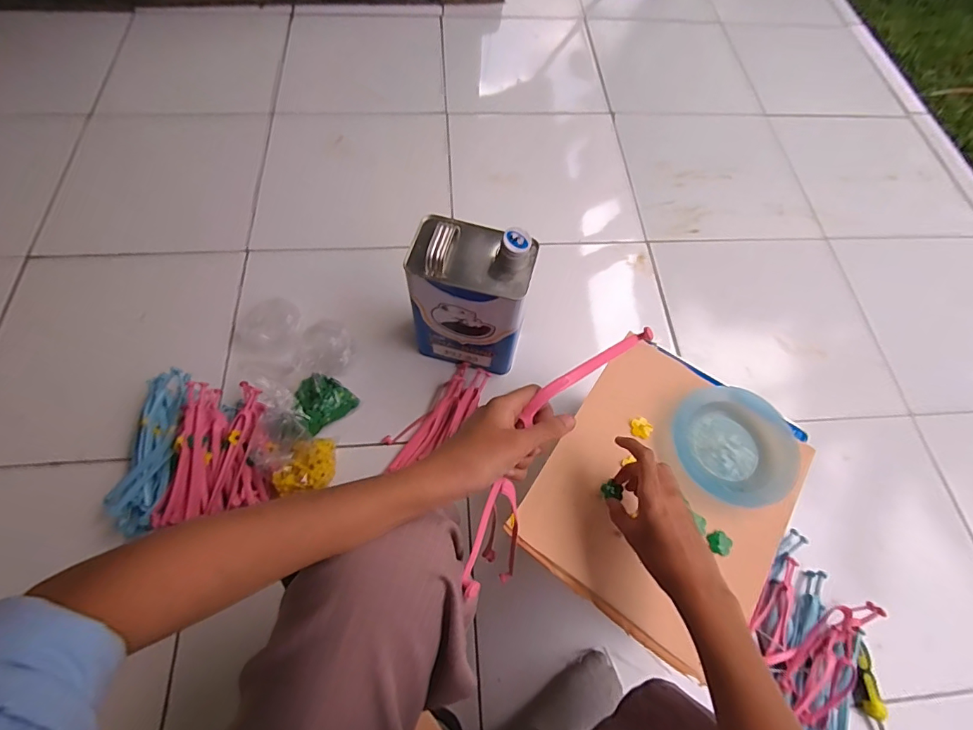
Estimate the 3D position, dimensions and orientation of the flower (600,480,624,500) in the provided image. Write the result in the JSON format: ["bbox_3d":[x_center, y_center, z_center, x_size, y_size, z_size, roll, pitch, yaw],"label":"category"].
[{"bbox_3d":[0.128,0.127,0.466,0.022,0.009,0.018,11,65,2],"label":"flower"}]

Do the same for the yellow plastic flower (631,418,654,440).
[{"bbox_3d":[0.171,0.070,0.504,0.022,0.006,0.023,1,65,-3],"label":"yellow plastic flower"}]

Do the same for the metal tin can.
[{"bbox_3d":[-0.024,-0.100,0.703,0.169,0.254,0.120,21,65,7],"label":"metal tin can"}]

